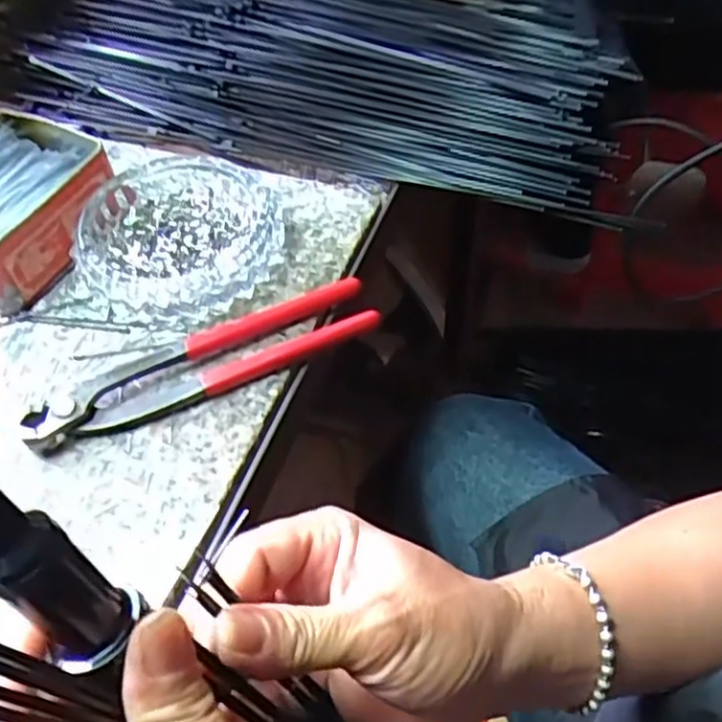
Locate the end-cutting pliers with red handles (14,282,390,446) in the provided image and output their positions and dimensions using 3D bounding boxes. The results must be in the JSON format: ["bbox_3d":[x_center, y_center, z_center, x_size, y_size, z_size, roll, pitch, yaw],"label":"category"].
[{"bbox_3d":[-0.086,-0.002,0.387,0.190,0.020,0.048,-17,54,-10],"label":"end-cutting pliers with red handles"}]

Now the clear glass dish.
[{"bbox_3d":[-0.110,-0.077,0.436,0.116,0.030,0.117,-1,53,2],"label":"clear glass dish"}]

